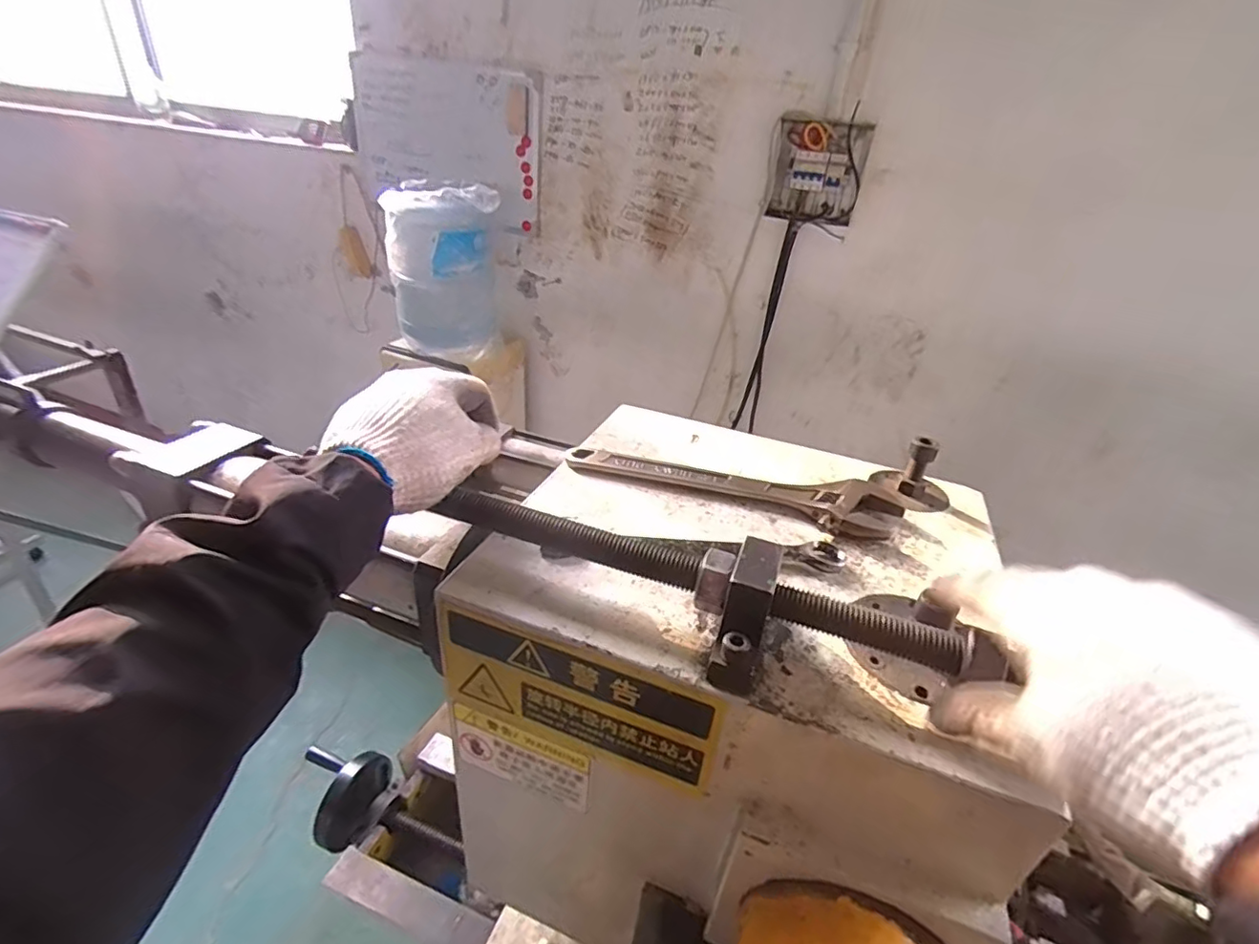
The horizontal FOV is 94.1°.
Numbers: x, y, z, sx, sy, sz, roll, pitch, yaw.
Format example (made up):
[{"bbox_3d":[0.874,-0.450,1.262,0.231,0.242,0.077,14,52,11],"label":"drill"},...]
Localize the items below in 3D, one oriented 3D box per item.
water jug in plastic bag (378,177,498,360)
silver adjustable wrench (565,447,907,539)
[{"bbox_3d":[-0.494,-0.533,1.573,0.273,0.397,0.227,-8,34,-20],"label":"water jug in plastic bag"},{"bbox_3d":[0.088,0.007,0.521,0.289,0.017,0.066,14,32,14],"label":"silver adjustable wrench"}]

